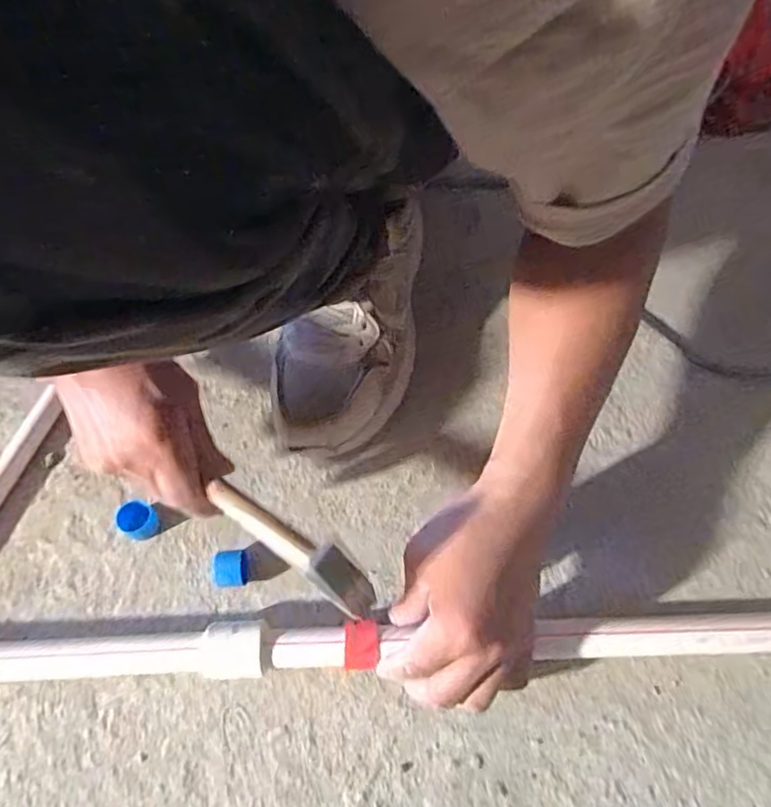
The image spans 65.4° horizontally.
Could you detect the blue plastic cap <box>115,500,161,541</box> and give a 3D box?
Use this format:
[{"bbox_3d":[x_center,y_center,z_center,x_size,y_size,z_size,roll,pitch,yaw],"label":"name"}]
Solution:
[{"bbox_3d":[-0.196,0.094,0.478,0.028,0.021,0.026,-1,60,2],"label":"blue plastic cap"}]

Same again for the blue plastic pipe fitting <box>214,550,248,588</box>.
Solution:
[{"bbox_3d":[-0.115,0.125,0.449,0.020,0.025,0.024,-9,60,-2],"label":"blue plastic pipe fitting"}]

